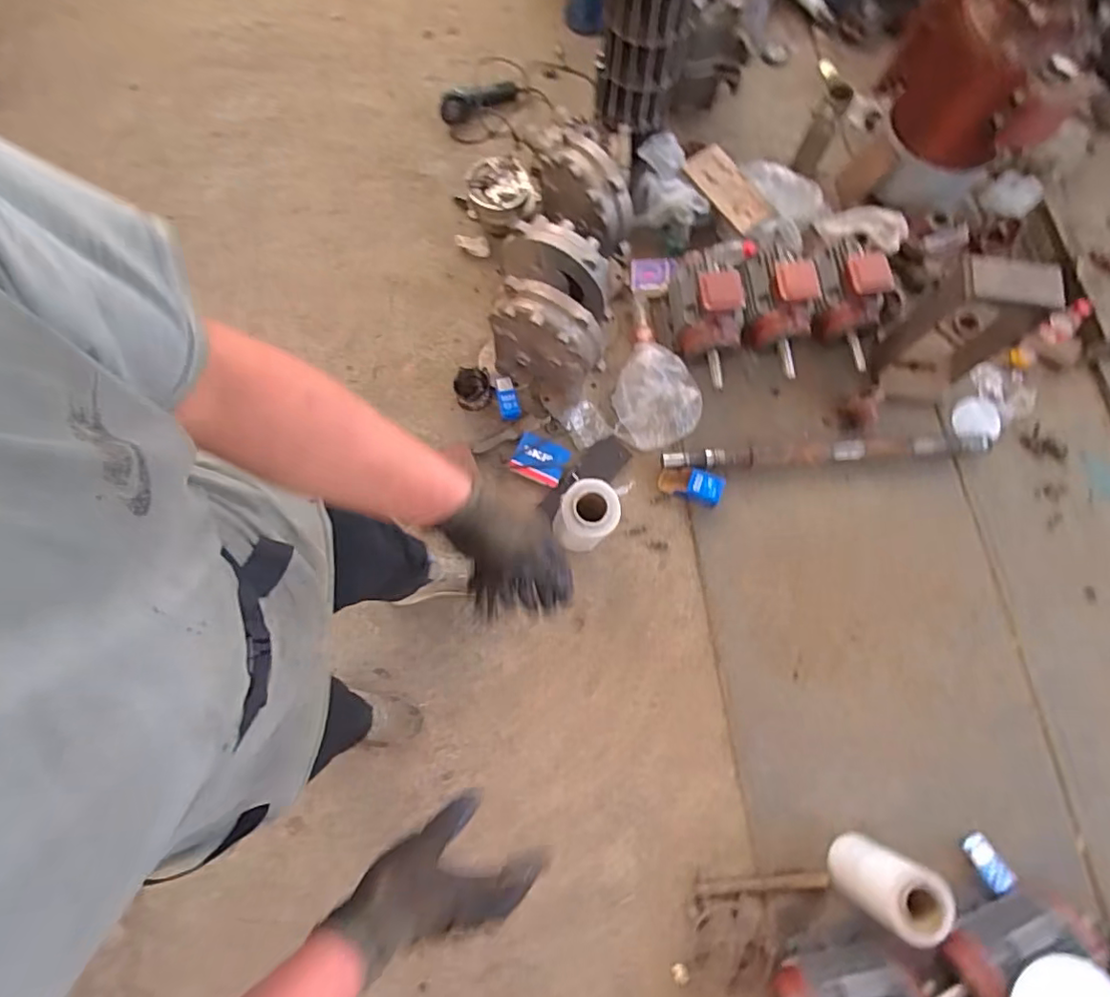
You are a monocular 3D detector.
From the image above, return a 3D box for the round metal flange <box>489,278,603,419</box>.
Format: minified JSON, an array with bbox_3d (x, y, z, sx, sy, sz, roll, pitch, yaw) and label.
[{"bbox_3d":[-0.025,-0.377,1.479,0.267,0.334,0.139,34,77,8],"label":"round metal flange"}]

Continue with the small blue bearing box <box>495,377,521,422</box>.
[{"bbox_3d":[-0.131,-0.276,1.610,0.056,0.024,0.115,-12,96,-4],"label":"small blue bearing box"}]

